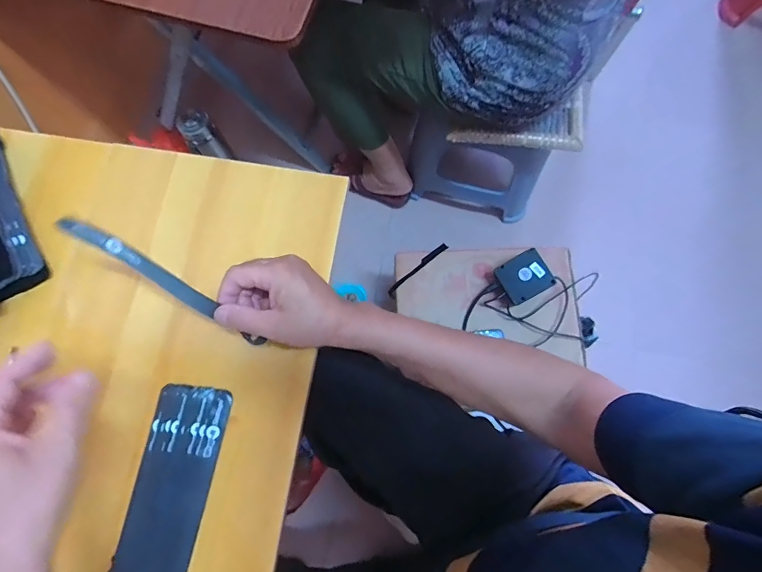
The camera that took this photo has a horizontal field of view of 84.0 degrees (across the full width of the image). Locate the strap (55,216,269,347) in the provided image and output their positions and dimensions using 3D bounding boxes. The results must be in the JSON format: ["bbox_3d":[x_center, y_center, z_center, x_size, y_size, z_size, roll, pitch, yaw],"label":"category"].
[{"bbox_3d":[-0.192,-0.001,0.388,0.194,0.004,0.016,37,79,-17],"label":"strap"}]

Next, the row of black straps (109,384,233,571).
[{"bbox_3d":[-0.210,0.202,0.422,0.075,0.010,0.197,8,77,2],"label":"row of black straps"}]

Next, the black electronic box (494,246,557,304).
[{"bbox_3d":[0.239,-0.016,0.706,0.076,0.025,0.072,-33,81,16],"label":"black electronic box"}]

